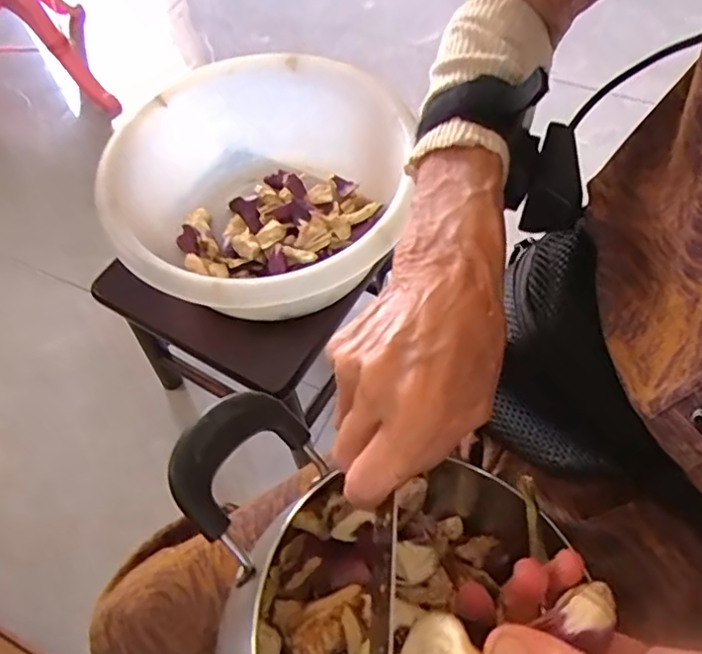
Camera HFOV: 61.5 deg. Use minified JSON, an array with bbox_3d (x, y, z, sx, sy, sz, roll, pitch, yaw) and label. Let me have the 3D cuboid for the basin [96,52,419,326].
[{"bbox_3d":[-0.094,-0.126,0.627,0.281,0.129,0.294,-1,60,2],"label":"basin"}]

